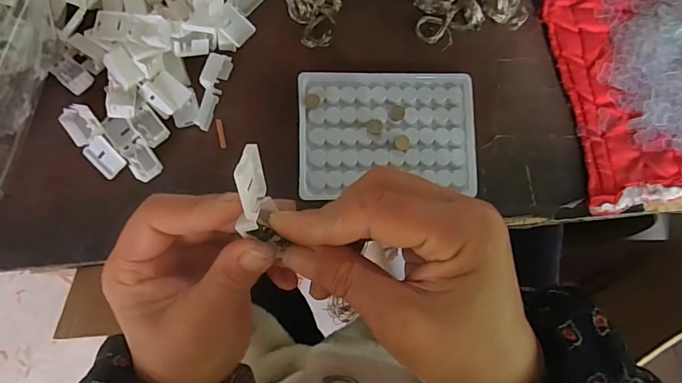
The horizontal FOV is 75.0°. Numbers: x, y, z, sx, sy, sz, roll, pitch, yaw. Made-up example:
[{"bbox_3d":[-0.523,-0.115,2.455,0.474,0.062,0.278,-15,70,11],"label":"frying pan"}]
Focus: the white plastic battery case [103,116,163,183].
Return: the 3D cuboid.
[{"bbox_3d":[-0.150,-0.033,0.317,0.019,0.009,0.053,-38,88,-6],"label":"white plastic battery case"}]

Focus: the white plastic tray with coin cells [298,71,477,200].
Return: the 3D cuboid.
[{"bbox_3d":[0.034,-0.044,0.332,0.129,0.013,0.092,-3,85,-4],"label":"white plastic tray with coin cells"}]

